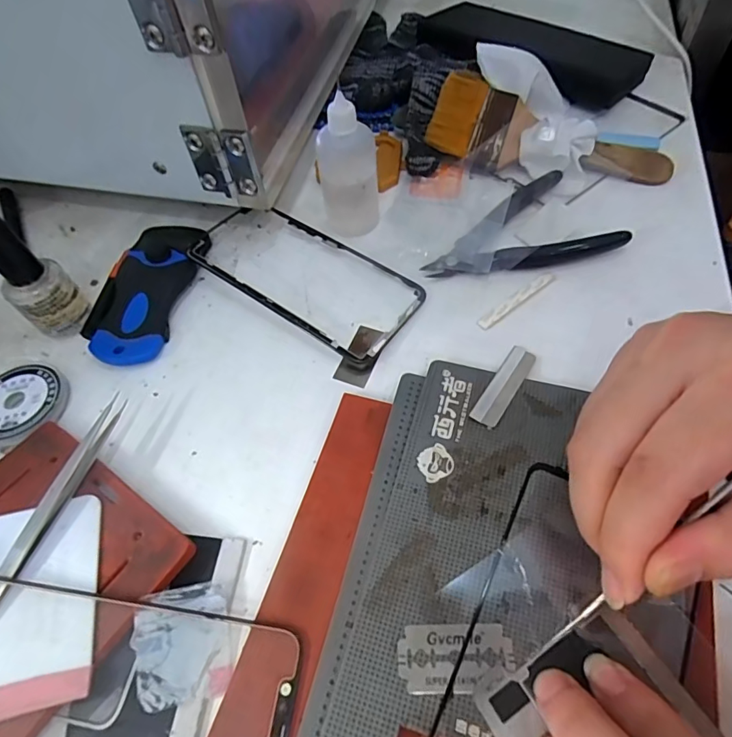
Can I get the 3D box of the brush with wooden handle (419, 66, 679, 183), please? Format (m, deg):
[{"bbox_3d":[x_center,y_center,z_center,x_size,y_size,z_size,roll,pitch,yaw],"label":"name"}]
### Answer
[{"bbox_3d":[0.122,-0.152,0.332,0.160,0.009,0.063,26,81,8],"label":"brush with wooden handle"}]

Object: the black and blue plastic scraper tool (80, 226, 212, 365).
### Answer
[{"bbox_3d":[-0.132,-0.048,0.295,0.054,0.015,0.102,6,58,8],"label":"black and blue plastic scraper tool"}]

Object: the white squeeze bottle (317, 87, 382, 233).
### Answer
[{"bbox_3d":[-0.011,-0.120,0.292,0.034,0.075,0.029,-4,57,1],"label":"white squeeze bottle"}]

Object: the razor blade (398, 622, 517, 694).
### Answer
[{"bbox_3d":[0.033,0.106,0.180,0.041,0.004,0.021,-3,57,2],"label":"razor blade"}]

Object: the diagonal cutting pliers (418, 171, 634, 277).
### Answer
[{"bbox_3d":[0.090,-0.081,0.299,0.114,0.012,0.073,-24,59,-12],"label":"diagonal cutting pliers"}]

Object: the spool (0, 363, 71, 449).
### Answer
[{"bbox_3d":[-0.185,0.020,0.259,0.048,0.009,0.045,-2,57,3],"label":"spool"}]

